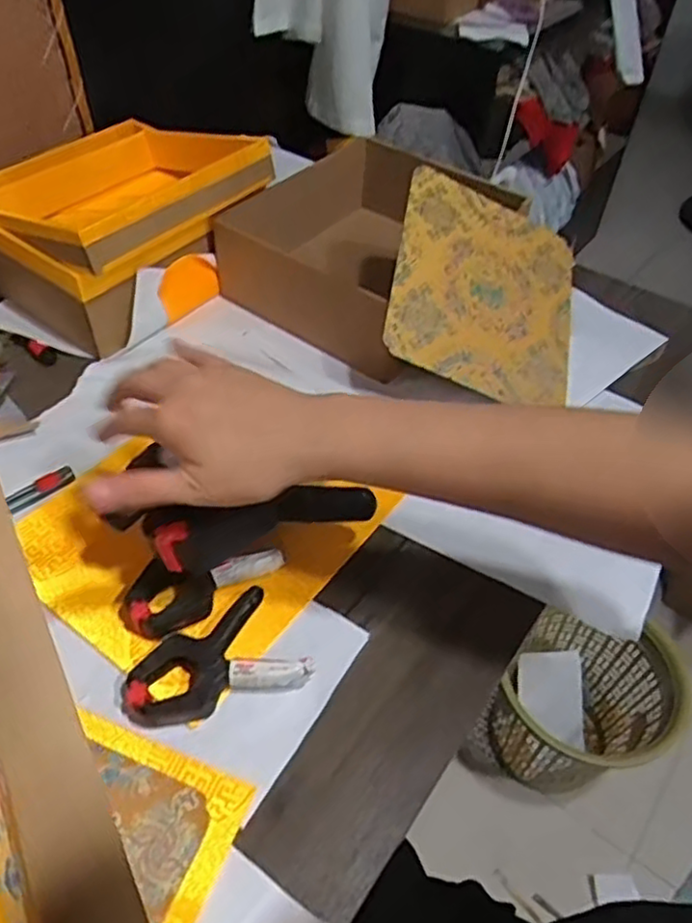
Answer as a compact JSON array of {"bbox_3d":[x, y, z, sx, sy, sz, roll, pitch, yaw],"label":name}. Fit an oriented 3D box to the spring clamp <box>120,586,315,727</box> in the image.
[{"bbox_3d":[-0.087,0.136,0.450,0.108,0.019,0.072,-24,54,-23],"label":"spring clamp"}]

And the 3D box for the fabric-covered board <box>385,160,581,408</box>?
[{"bbox_3d":[0.132,-0.156,0.632,0.178,0.010,0.215,21,61,-21],"label":"fabric-covered board"}]

